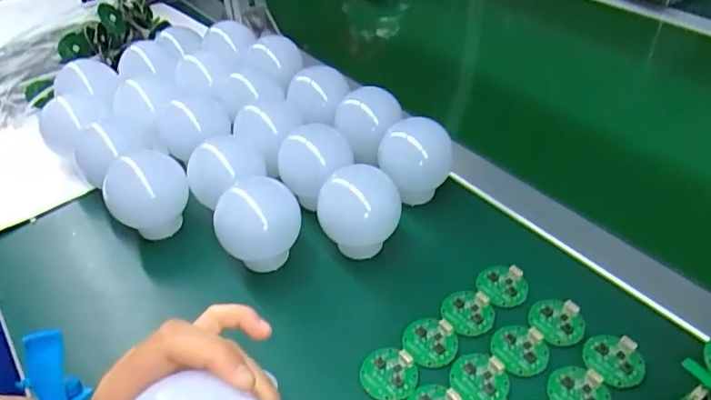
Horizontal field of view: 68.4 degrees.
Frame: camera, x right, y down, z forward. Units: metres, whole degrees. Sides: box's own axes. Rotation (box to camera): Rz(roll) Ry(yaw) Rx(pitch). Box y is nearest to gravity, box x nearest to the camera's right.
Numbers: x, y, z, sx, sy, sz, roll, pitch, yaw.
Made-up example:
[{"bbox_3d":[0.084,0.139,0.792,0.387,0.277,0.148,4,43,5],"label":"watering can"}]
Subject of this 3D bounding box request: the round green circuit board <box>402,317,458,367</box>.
[{"bbox_3d":[0.049,0.091,0.339,0.033,0.004,0.035,-2,44,2],"label":"round green circuit board"}]

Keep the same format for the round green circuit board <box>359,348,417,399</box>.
[{"bbox_3d":[0.021,0.107,0.324,0.033,0.004,0.034,-2,44,2],"label":"round green circuit board"}]

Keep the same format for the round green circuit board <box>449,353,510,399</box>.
[{"bbox_3d":[0.076,0.110,0.319,0.033,0.004,0.034,-2,44,2],"label":"round green circuit board"}]

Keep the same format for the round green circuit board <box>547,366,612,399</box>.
[{"bbox_3d":[0.133,0.114,0.310,0.034,0.004,0.033,-2,44,2],"label":"round green circuit board"}]

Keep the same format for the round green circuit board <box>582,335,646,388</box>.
[{"bbox_3d":[0.161,0.098,0.324,0.032,0.005,0.034,-2,44,2],"label":"round green circuit board"}]

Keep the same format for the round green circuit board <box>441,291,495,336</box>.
[{"bbox_3d":[0.077,0.076,0.357,0.033,0.004,0.034,-2,44,2],"label":"round green circuit board"}]

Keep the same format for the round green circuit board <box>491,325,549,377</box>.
[{"bbox_3d":[0.105,0.094,0.332,0.034,0.005,0.033,-2,44,2],"label":"round green circuit board"}]

